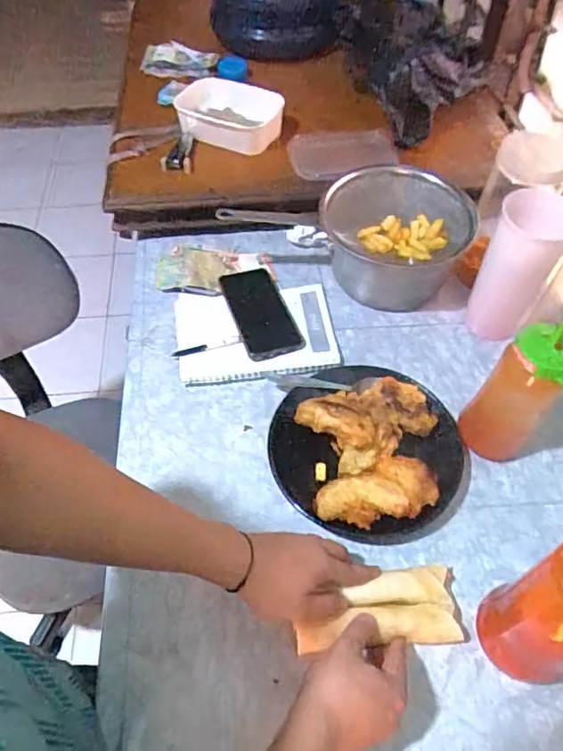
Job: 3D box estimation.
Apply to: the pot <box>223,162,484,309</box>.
[{"bbox_3d":[0.102,-0.209,0.793,0.326,0.118,0.167,16,55,11],"label":"pot"}]

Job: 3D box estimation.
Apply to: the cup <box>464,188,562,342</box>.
[{"bbox_3d":[0.297,-0.142,0.687,0.080,0.209,0.076,0,54,0],"label":"cup"}]

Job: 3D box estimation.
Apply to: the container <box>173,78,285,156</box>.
[{"bbox_3d":[-0.089,-0.418,0.881,0.179,0.050,0.109,26,58,18],"label":"container"}]

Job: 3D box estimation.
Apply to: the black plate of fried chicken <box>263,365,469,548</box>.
[{"bbox_3d":[0.101,0.075,0.622,0.215,0.063,0.212,0,54,0],"label":"black plate of fried chicken"}]

